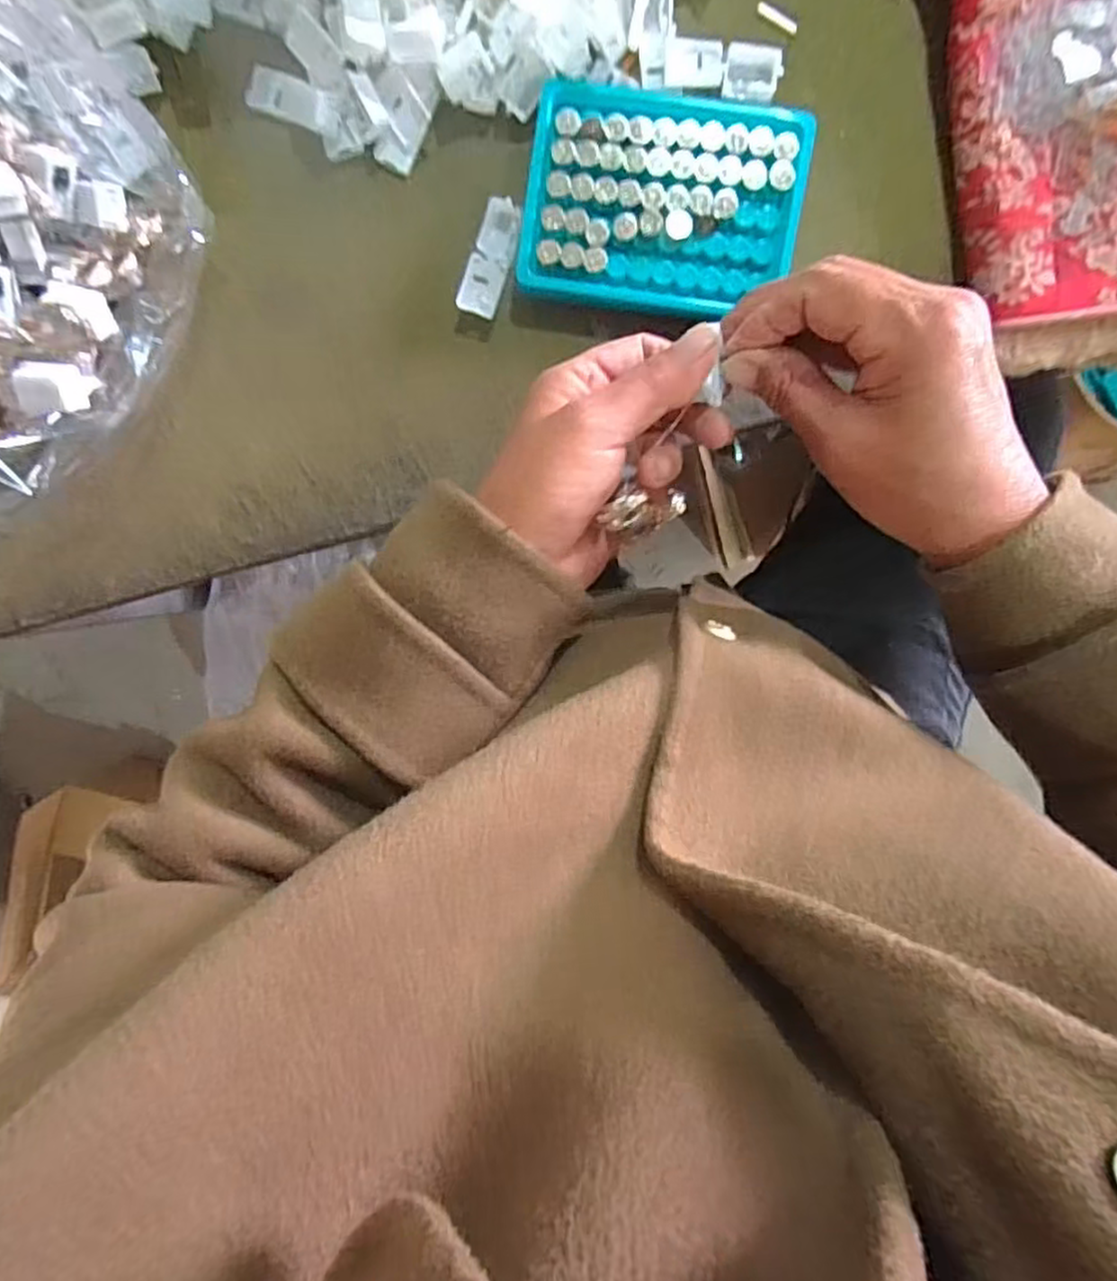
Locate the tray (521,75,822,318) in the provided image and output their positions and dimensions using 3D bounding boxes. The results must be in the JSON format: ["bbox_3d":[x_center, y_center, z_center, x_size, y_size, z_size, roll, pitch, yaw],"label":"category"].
[{"bbox_3d":[0.050,-0.214,0.343,0.130,0.021,0.095,8,98,1],"label":"tray"}]

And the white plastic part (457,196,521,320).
[{"bbox_3d":[-0.034,-0.192,0.355,0.019,0.013,0.056,18,98,0],"label":"white plastic part"}]

